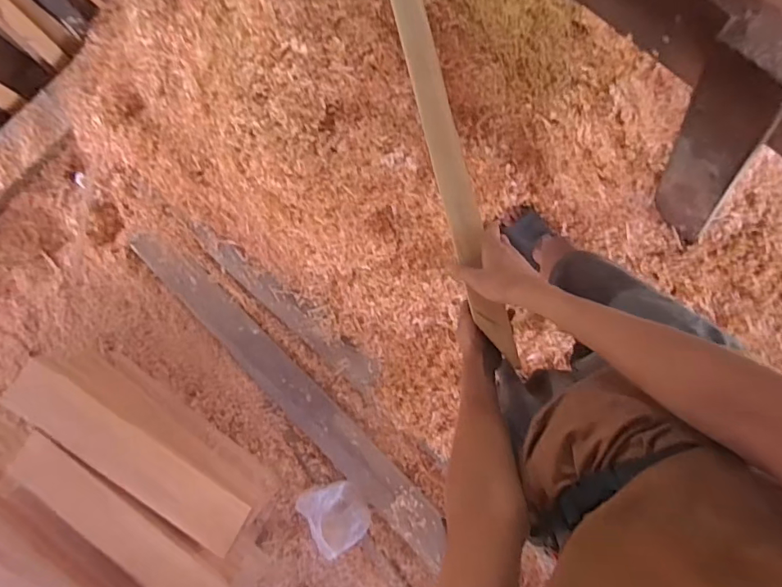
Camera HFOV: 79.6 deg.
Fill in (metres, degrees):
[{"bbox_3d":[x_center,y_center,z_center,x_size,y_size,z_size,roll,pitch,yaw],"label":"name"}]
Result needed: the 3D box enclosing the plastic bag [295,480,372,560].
[{"bbox_3d":[-0.168,0.692,1.467,0.181,0.095,0.215,-34,86,8],"label":"plastic bag"}]

